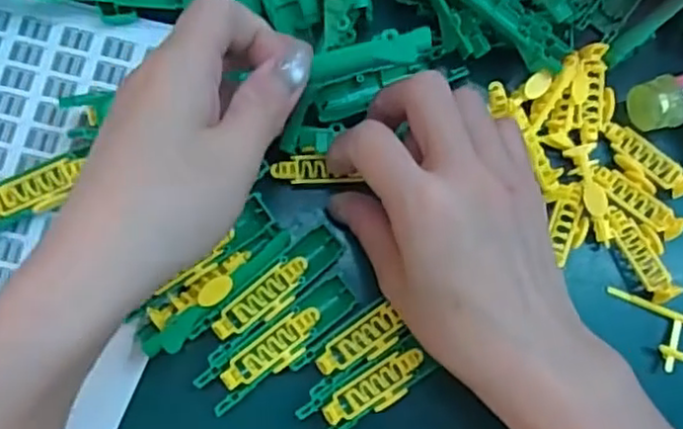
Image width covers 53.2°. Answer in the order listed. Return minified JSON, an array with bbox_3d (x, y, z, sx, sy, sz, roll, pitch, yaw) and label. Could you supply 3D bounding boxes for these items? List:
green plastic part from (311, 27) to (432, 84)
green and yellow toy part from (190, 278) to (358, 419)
[{"bbox_3d":[0.012,-0.064,0.271,0.049,0.006,0.012,-13,80,-8],"label":"green plastic part"},{"bbox_3d":[-0.027,0.056,0.297,0.074,0.005,0.023,-32,83,-11],"label":"green and yellow toy part"}]

